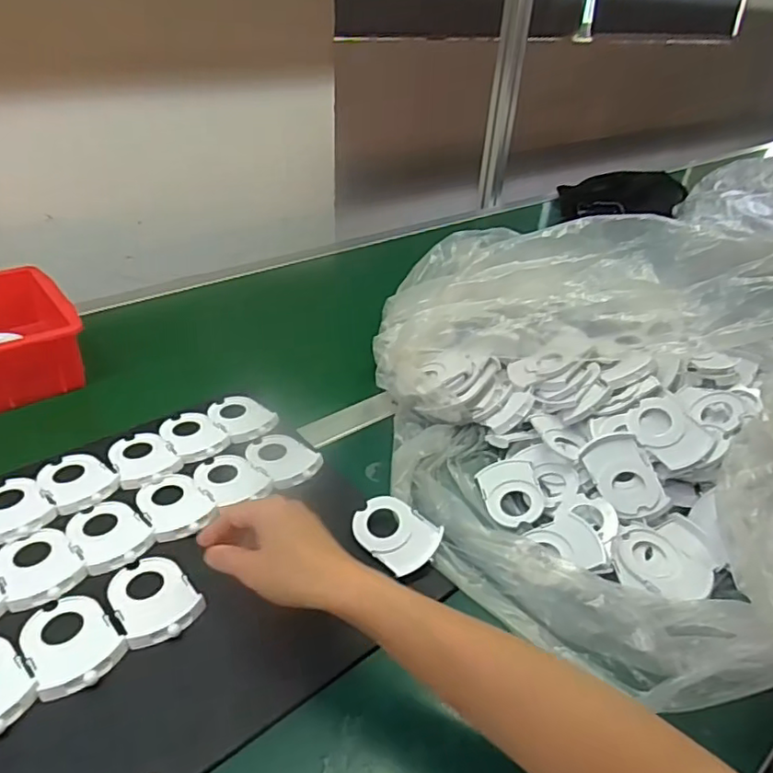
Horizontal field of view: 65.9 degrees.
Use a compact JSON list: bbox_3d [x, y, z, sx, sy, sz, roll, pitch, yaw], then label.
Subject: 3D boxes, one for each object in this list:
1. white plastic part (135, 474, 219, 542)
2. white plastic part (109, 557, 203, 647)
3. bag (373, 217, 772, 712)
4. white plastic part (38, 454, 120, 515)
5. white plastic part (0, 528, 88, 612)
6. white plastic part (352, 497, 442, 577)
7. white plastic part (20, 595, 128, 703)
[{"bbox_3d":[-0.198,0.109,0.558,0.059,0.006,0.084,-23,43,-36],"label":"white plastic part"},{"bbox_3d":[-0.186,0.166,0.475,0.058,0.007,0.083,-21,42,-34],"label":"white plastic part"},{"bbox_3d":[0.260,-0.015,0.623,0.497,0.192,0.604,1,34,-6],"label":"bag"},{"bbox_3d":[-0.300,0.090,0.581,0.058,0.009,0.083,-25,45,-37],"label":"white plastic part"},{"bbox_3d":[-0.288,0.147,0.495,0.059,0.007,0.080,-21,42,-33],"label":"white plastic part"},{"bbox_3d":[0.007,0.131,0.531,0.077,0.004,0.058,25,59,25],"label":"white plastic part"},{"bbox_3d":[-0.233,0.187,0.440,0.058,0.007,0.081,-23,43,-35],"label":"white plastic part"}]

